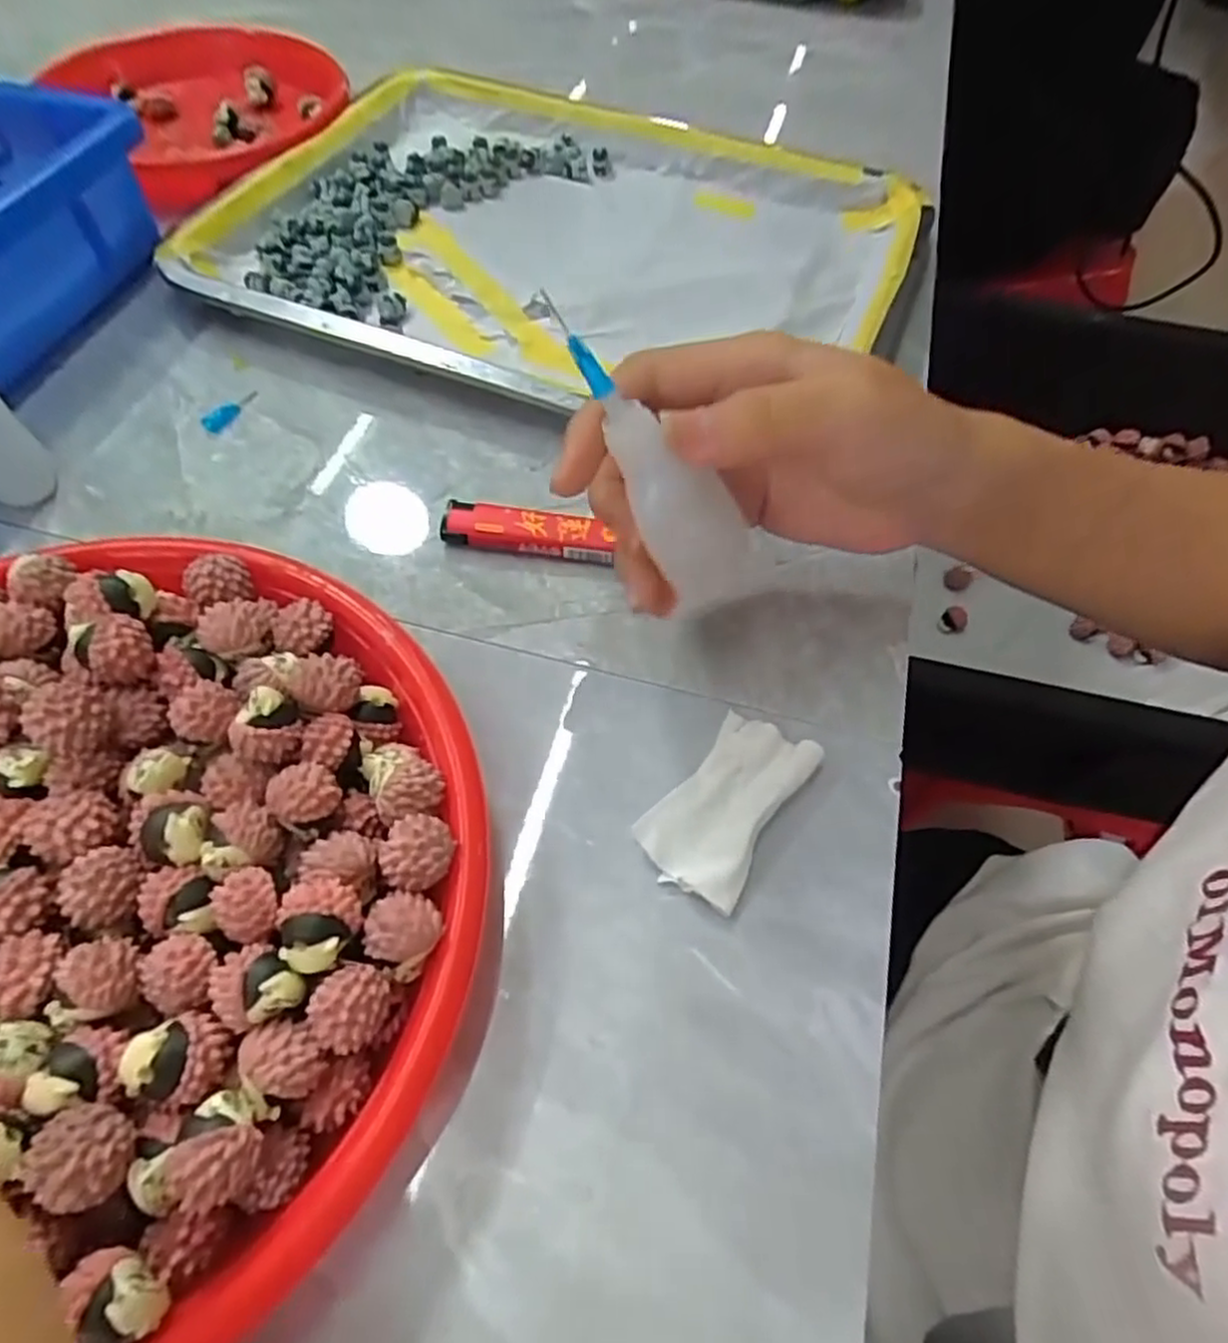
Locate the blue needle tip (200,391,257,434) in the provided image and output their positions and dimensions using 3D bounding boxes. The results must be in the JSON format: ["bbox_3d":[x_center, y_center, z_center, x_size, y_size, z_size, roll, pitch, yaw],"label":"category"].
[{"bbox_3d":[-0.171,-0.118,0.328,0.007,0.006,0.031,24,61,12],"label":"blue needle tip"}]

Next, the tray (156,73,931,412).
[{"bbox_3d":[-0.026,-0.223,0.385,0.339,0.034,0.246,16,60,7],"label":"tray"}]

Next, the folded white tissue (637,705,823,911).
[{"bbox_3d":[0.037,0.041,0.240,0.035,0.009,0.064,32,63,16],"label":"folded white tissue"}]

